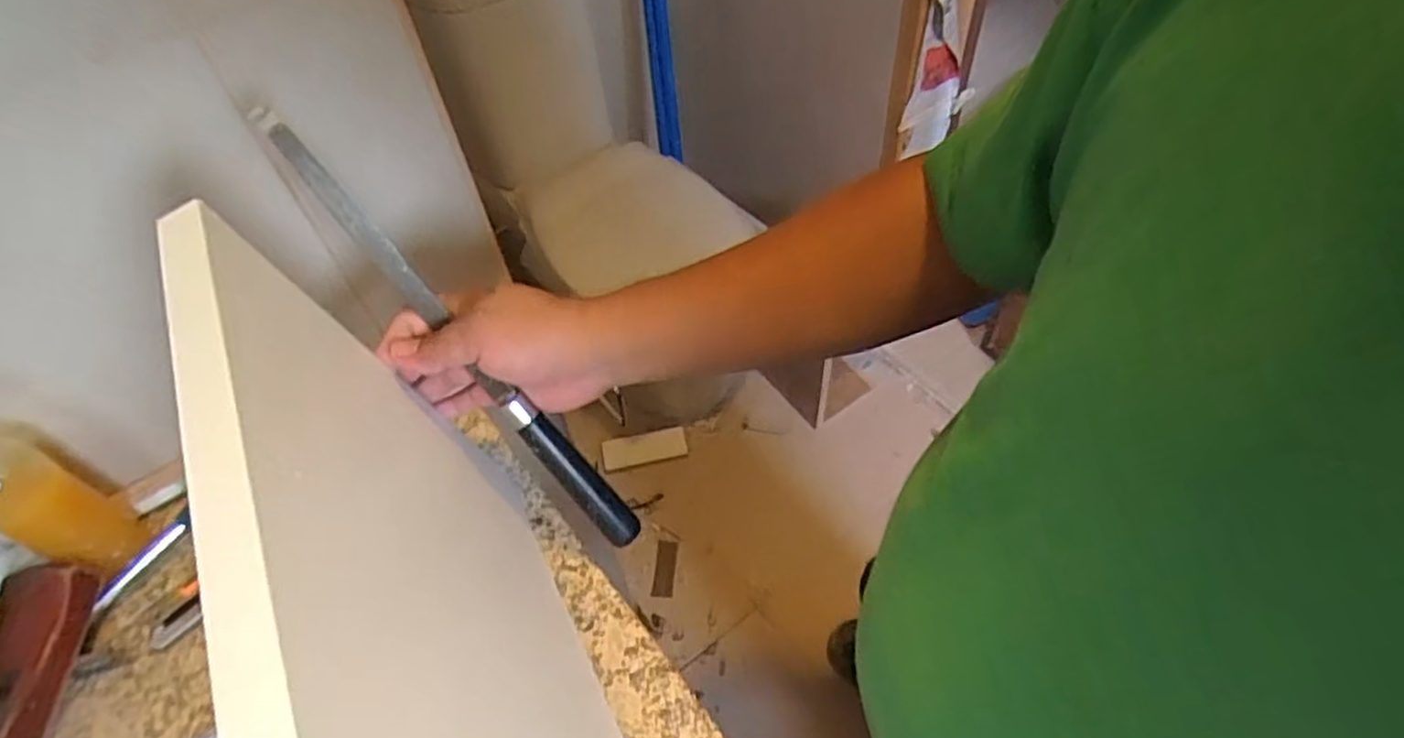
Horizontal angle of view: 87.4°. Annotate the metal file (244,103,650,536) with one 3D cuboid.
[{"bbox_3d":[-0.142,-0.012,0.449,0.019,0.330,0.018,-46,21,-27],"label":"metal file"}]

